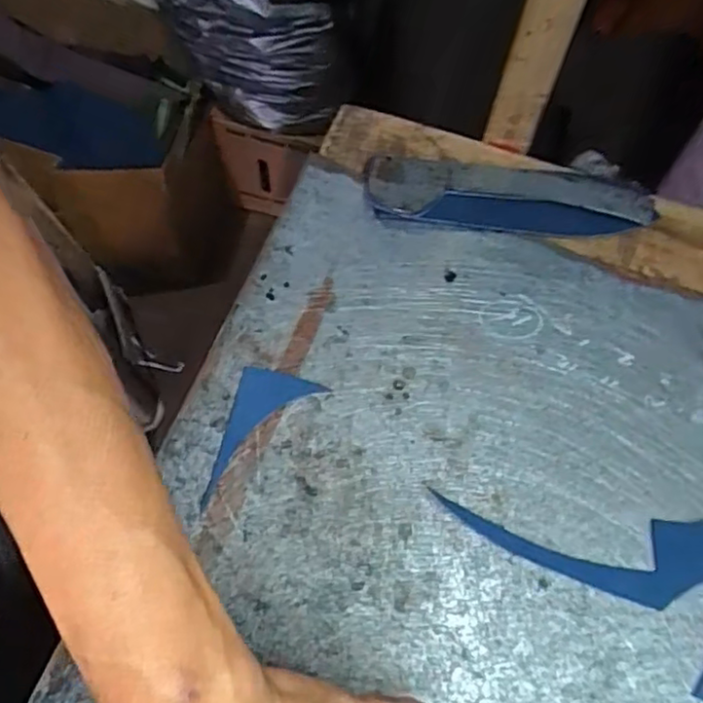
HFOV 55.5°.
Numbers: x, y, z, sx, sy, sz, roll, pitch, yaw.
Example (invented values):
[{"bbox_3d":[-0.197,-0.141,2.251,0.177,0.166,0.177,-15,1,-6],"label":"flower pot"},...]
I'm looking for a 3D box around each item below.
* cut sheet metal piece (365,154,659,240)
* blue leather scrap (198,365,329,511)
[{"bbox_3d":[0.125,-0.120,0.524,0.224,0.011,0.063,4,68,-6],"label":"cut sheet metal piece"},{"bbox_3d":[-0.069,0.044,0.430,0.048,0.004,0.105,42,68,18],"label":"blue leather scrap"}]

